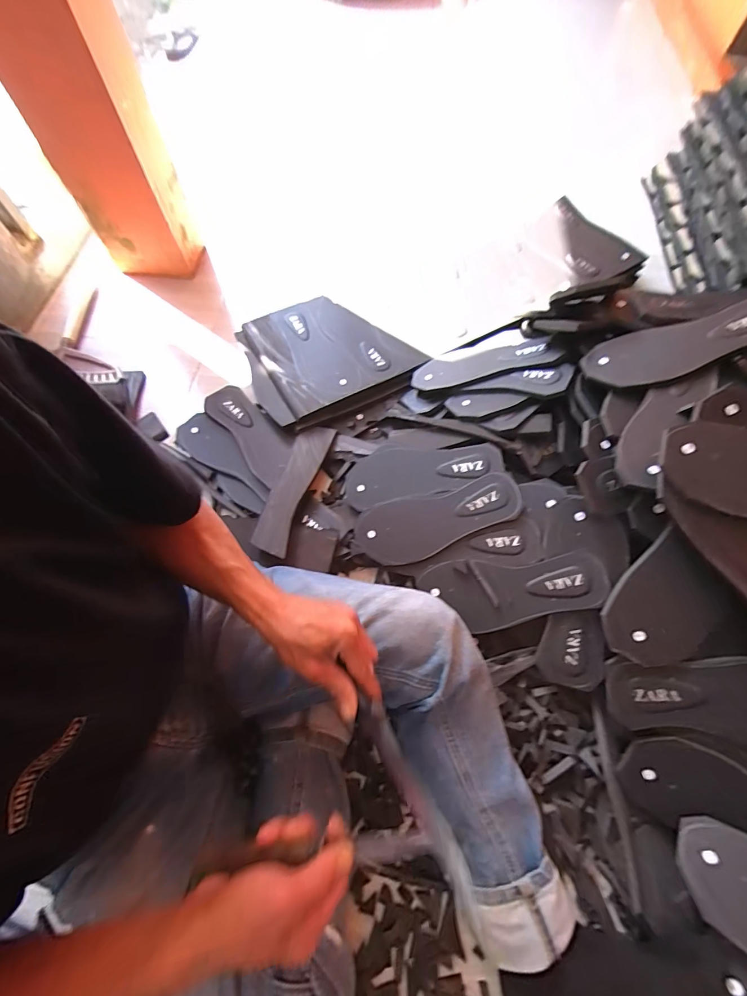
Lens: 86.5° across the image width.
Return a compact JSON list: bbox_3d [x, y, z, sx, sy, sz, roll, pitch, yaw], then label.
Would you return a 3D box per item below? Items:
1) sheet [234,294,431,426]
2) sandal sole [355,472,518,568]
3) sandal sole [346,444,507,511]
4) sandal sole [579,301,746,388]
[{"bbox_3d":[-0.098,-0.294,0.780,0.306,0.025,0.266,-26,70,-12],"label":"sheet"},{"bbox_3d":[0.094,0.037,0.609,0.252,0.007,0.098,-15,74,12],"label":"sandal sole"},{"bbox_3d":[0.075,-0.043,0.645,0.250,0.010,0.095,-9,67,13],"label":"sandal sole"},{"bbox_3d":[0.440,-0.218,0.554,0.262,0.012,0.087,-15,66,18],"label":"sandal sole"}]

